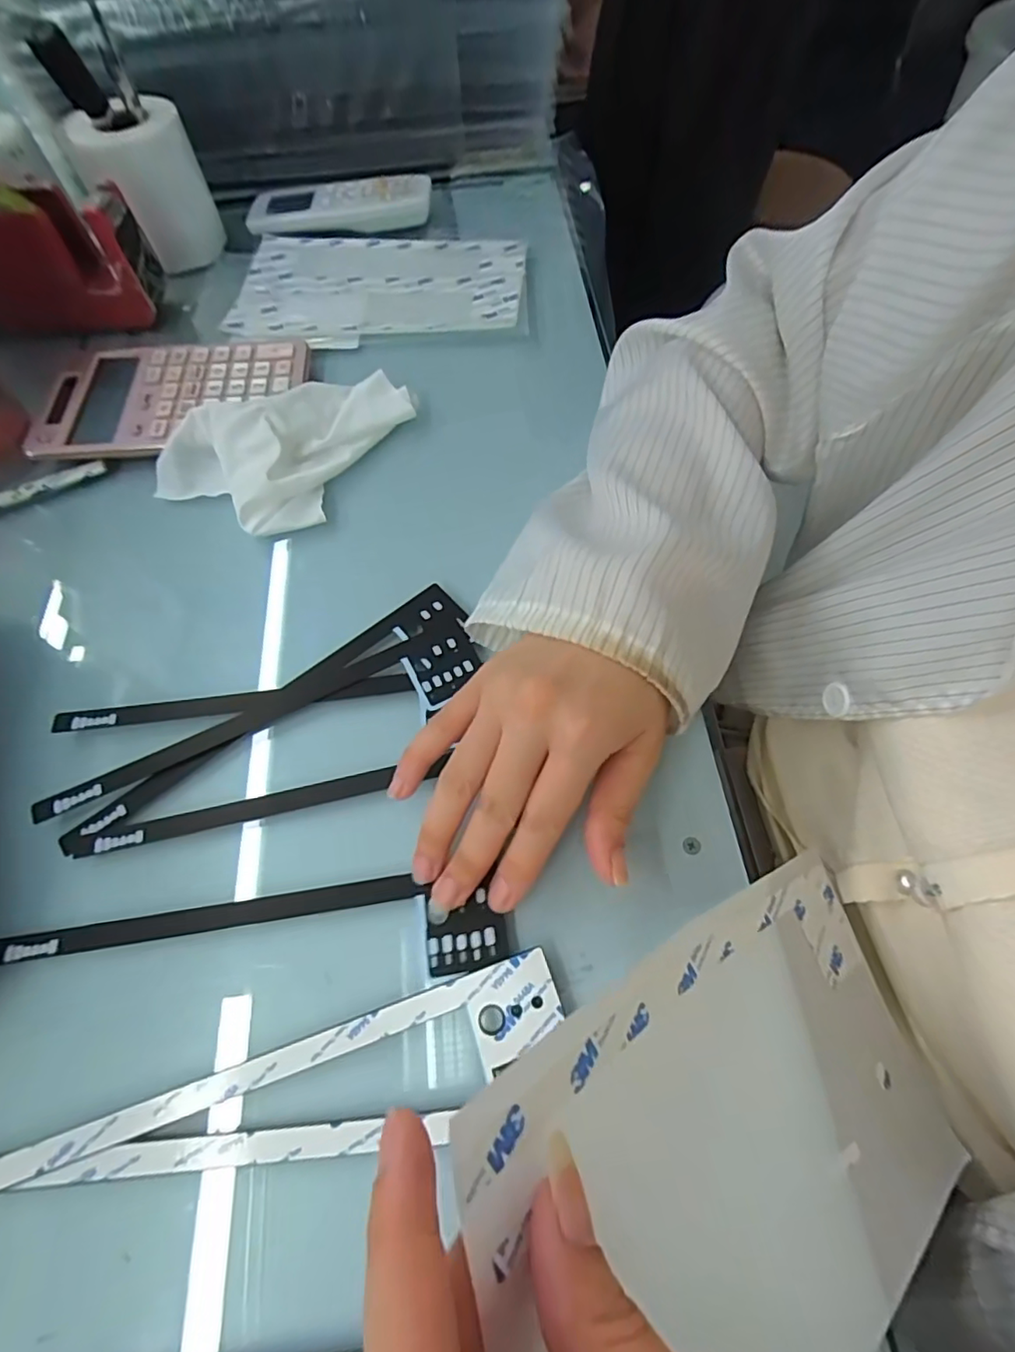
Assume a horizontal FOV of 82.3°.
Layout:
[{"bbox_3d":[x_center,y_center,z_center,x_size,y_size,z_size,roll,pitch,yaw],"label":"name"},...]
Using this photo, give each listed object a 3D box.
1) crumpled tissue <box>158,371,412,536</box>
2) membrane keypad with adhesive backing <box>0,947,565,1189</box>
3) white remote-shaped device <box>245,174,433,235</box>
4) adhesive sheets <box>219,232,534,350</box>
[{"bbox_3d":[-0.146,-0.160,0.375,0.112,0.024,0.136,24,63,17],"label":"crumpled tissue"},{"bbox_3d":[-0.088,0.161,0.221,0.227,0.004,0.034,-18,63,-7],"label":"membrane keypad with adhesive backing"},{"bbox_3d":[-0.147,-0.416,0.509,0.156,0.027,0.050,-3,62,-2],"label":"white remote-shaped device"},{"bbox_3d":[-0.104,-0.317,0.472,0.228,0.006,0.141,2,63,5],"label":"adhesive sheets"}]

